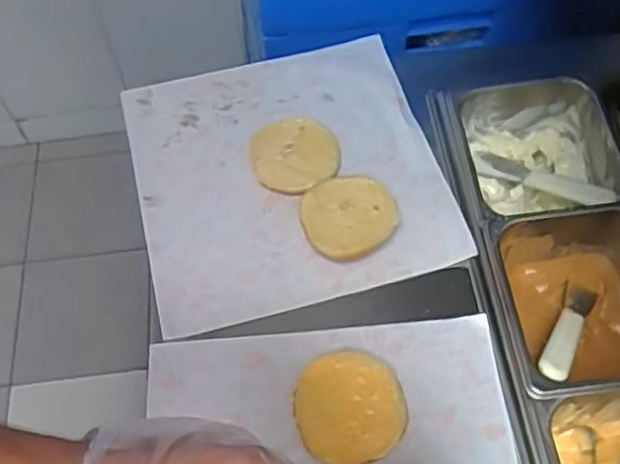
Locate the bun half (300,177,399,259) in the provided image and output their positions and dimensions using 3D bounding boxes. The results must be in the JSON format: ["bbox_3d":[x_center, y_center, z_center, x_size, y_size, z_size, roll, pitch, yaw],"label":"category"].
[{"bbox_3d":[0.038,-0.013,0.644,0.089,0.031,0.081,-1,61,2],"label":"bun half"}]

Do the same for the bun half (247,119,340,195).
[{"bbox_3d":[-0.018,-0.079,0.683,0.090,0.020,0.080,12,62,9],"label":"bun half"}]

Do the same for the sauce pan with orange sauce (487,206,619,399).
[{"bbox_3d":[0.258,0.074,0.623,0.169,0.095,0.164,-8,61,-2],"label":"sauce pan with orange sauce"}]

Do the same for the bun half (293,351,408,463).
[{"bbox_3d":[0.034,0.150,0.562,0.090,0.015,0.094,-1,61,2],"label":"bun half"}]

